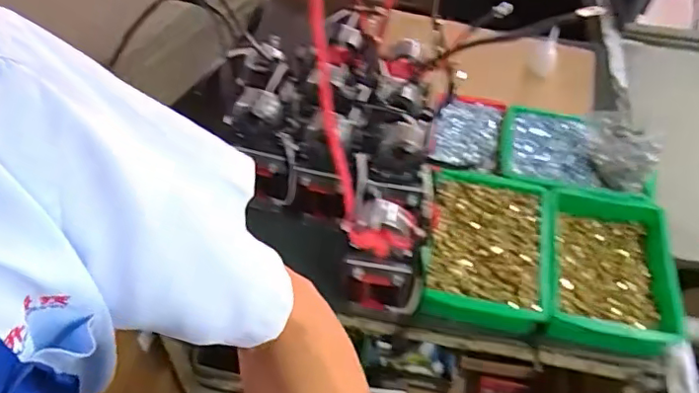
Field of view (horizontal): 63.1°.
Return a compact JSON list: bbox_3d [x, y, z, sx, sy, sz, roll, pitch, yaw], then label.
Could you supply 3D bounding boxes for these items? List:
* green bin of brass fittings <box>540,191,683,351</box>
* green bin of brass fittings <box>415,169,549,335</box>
[{"bbox_3d":[0.392,0.103,0.855,0.192,0.056,0.250,10,51,6],"label":"green bin of brass fittings"},{"bbox_3d":[0.209,0.076,0.865,0.182,0.062,0.243,10,51,6],"label":"green bin of brass fittings"}]

